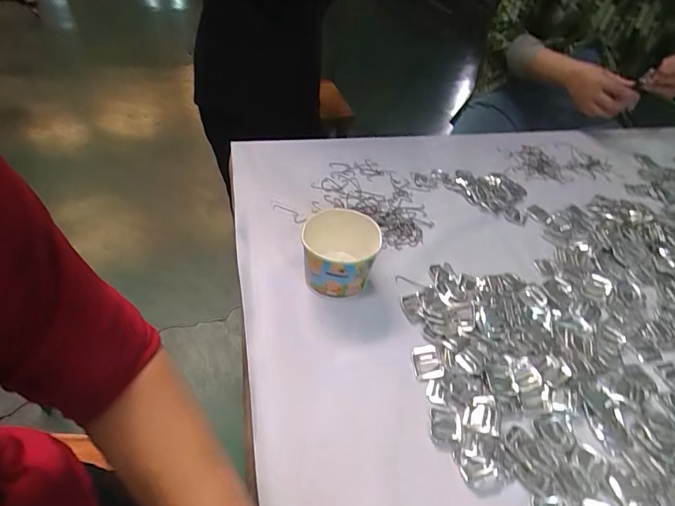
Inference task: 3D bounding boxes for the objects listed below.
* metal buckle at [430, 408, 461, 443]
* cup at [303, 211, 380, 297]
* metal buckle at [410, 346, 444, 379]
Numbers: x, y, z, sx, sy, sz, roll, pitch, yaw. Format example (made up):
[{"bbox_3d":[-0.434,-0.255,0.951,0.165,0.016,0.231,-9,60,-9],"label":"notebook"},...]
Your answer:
[{"bbox_3d":[0.103,0.165,0.393,0.028,0.004,0.034,12,43,4],"label":"metal buckle"},{"bbox_3d":[0.003,0.006,0.498,0.078,0.079,0.082,4,43,-4],"label":"cup"},{"bbox_3d":[0.095,0.115,0.437,0.029,0.007,0.036,2,43,-6],"label":"metal buckle"}]

